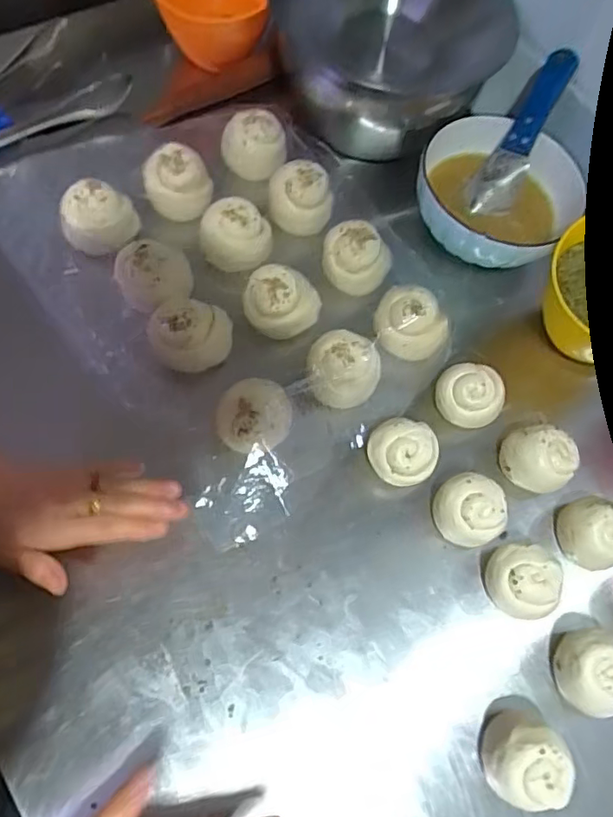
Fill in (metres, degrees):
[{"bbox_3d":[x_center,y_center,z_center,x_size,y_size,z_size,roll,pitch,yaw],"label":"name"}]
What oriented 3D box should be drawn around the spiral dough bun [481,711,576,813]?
[{"bbox_3d":[0.160,0.262,0.412,0.052,0.048,0.056,3,67,-6],"label":"spiral dough bun"}]

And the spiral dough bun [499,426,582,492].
[{"bbox_3d":[0.217,0.047,0.518,0.059,0.042,0.057,3,67,-6],"label":"spiral dough bun"}]

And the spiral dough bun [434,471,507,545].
[{"bbox_3d":[0.143,0.091,0.496,0.056,0.046,0.056,3,67,-6],"label":"spiral dough bun"}]

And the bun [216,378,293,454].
[{"bbox_3d":[-0.045,0.009,0.498,0.064,0.041,0.063,35,67,7],"label":"bun"}]

